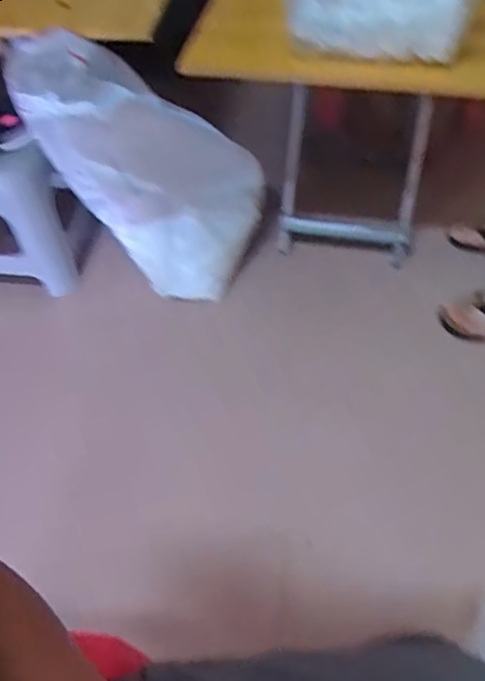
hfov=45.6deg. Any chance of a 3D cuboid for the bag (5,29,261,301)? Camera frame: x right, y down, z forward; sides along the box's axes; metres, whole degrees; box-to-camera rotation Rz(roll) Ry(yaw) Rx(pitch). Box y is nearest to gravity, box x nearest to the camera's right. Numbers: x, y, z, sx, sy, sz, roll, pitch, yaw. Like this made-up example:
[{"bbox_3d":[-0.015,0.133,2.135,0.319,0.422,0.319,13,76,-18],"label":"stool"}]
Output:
[{"bbox_3d":[-0.160,-0.320,1.145,0.336,0.640,0.225,-31,53,9],"label":"bag"}]

